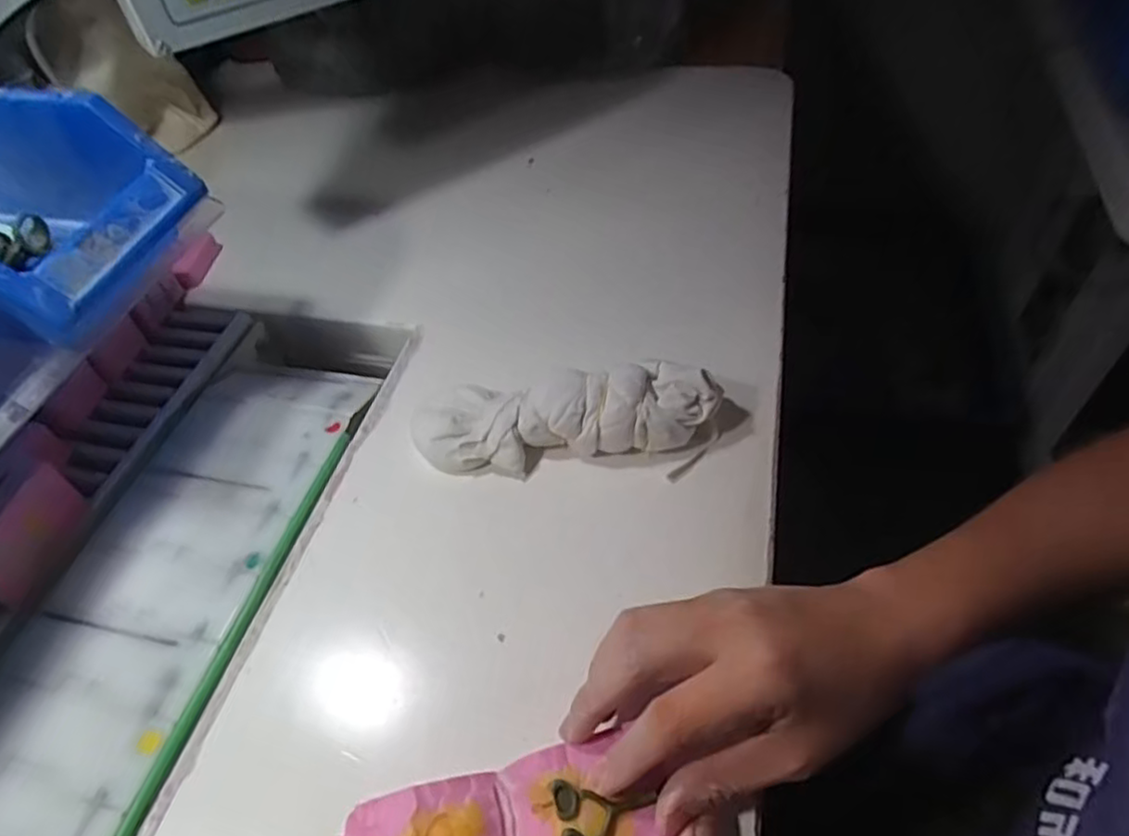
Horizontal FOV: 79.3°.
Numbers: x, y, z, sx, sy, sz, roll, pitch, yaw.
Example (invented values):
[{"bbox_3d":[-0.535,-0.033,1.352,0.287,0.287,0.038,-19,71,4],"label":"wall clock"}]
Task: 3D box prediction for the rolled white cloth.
[{"bbox_3d":[-0.001,0.000,0.407,0.176,0.049,0.055,-1,50,5],"label":"rolled white cloth"}]

